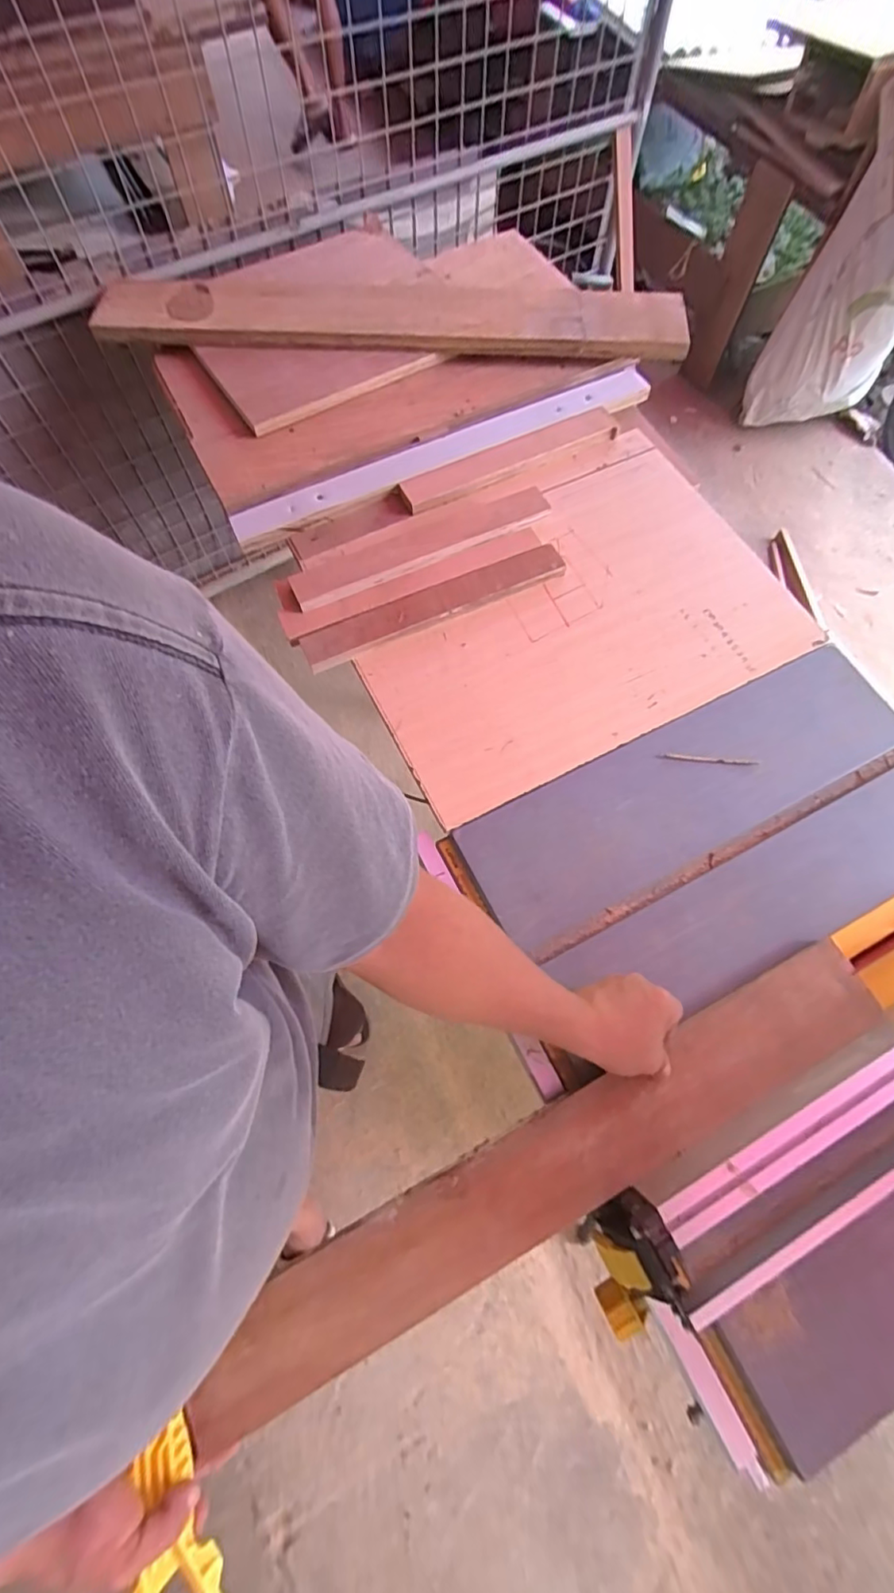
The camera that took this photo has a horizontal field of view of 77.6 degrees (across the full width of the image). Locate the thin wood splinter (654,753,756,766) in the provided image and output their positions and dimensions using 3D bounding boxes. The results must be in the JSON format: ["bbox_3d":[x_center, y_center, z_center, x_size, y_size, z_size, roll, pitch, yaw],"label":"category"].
[{"bbox_3d":[0.308,-0.043,0.655,0.113,0.007,0.007,7,70,1],"label":"thin wood splinter"}]

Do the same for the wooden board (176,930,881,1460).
[{"bbox_3d":[0.100,0.328,0.488,0.660,0.019,0.087,-26,73,-9],"label":"wooden board"}]

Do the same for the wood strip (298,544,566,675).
[{"bbox_3d":[-0.015,-0.248,0.716,0.352,0.023,0.048,-24,71,-9],"label":"wood strip"}]

